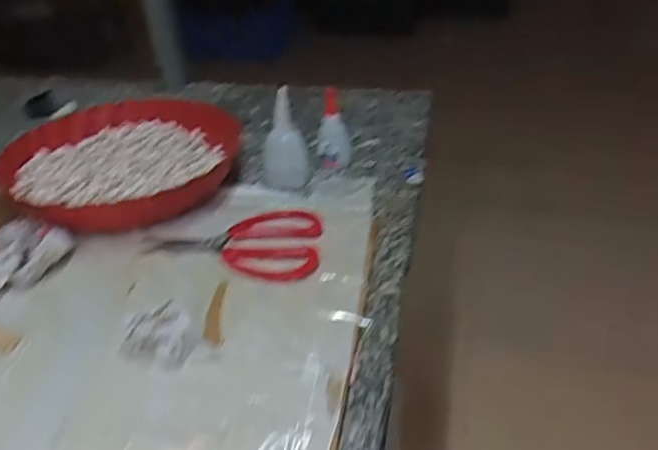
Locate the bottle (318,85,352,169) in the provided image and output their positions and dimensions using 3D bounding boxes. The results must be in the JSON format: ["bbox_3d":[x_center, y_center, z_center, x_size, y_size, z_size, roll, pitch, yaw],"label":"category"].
[{"bbox_3d":[0.006,-0.097,0.654,0.034,0.092,0.029,0,37,1],"label":"bottle"}]

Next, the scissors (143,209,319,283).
[{"bbox_3d":[-0.084,0.013,0.564,0.154,0.015,0.096,6,38,9],"label":"scissors"}]

